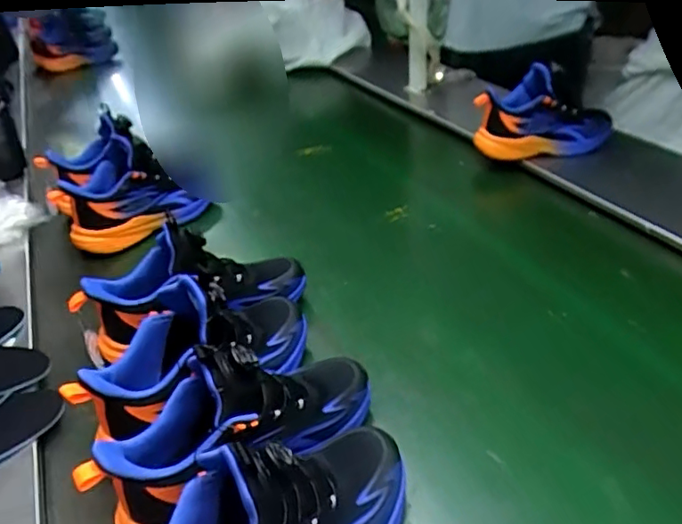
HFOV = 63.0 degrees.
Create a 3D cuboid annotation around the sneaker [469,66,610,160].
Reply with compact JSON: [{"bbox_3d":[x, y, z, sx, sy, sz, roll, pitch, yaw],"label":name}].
[{"bbox_3d":[0.364,-0.265,0.991,0.258,0.126,0.099,-6,34,2],"label":"sneaker"}]

